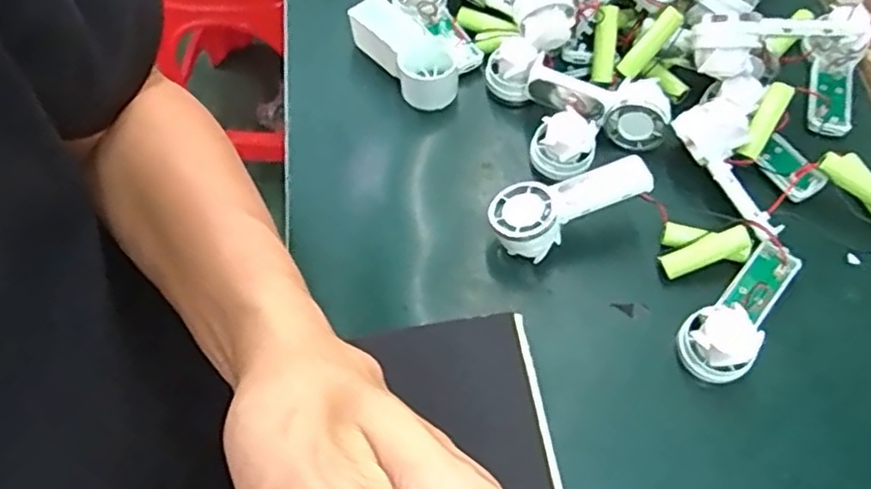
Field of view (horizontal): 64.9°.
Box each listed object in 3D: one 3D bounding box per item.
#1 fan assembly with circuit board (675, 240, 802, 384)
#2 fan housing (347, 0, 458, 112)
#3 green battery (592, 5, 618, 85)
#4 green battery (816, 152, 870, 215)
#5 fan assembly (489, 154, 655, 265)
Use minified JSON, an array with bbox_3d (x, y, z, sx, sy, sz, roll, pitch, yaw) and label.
[{"bbox_3d":[0.173,0.037,0.384,0.037,0.034,0.092,39,71,19],"label":"fan assembly with circuit board"},{"bbox_3d":[-0.022,-0.134,0.483,0.038,0.034,0.090,-39,68,-16],"label":"fan housing"},{"bbox_3d":[0.113,-0.133,0.457,0.013,0.012,0.049,6,102,5],"label":"green battery"},{"bbox_3d":[0.257,-0.036,0.410,0.056,0.018,0.020,44,72,8],"label":"green battery"},{"bbox_3d":[0.080,-0.024,0.404,0.091,0.030,0.038,-23,63,8],"label":"fan assembly"}]

